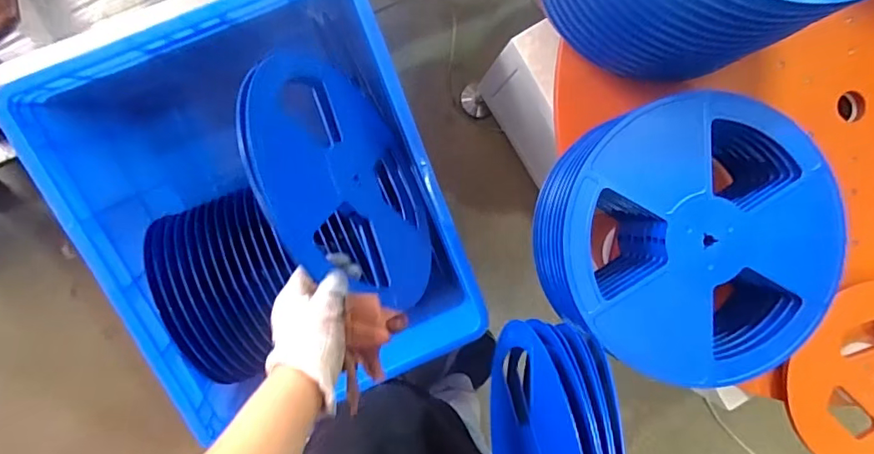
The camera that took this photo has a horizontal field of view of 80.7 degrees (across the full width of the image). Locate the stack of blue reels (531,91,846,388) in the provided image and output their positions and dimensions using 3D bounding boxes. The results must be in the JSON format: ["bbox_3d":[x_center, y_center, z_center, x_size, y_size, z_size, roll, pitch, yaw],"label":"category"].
[{"bbox_3d":[0.286,0.011,0.625,0.304,0.131,0.303,-37,95,-3],"label":"stack of blue reels"}]

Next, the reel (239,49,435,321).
[{"bbox_3d":[-0.099,-0.060,0.621,0.025,0.303,0.302,-27,65,26],"label":"reel"}]

